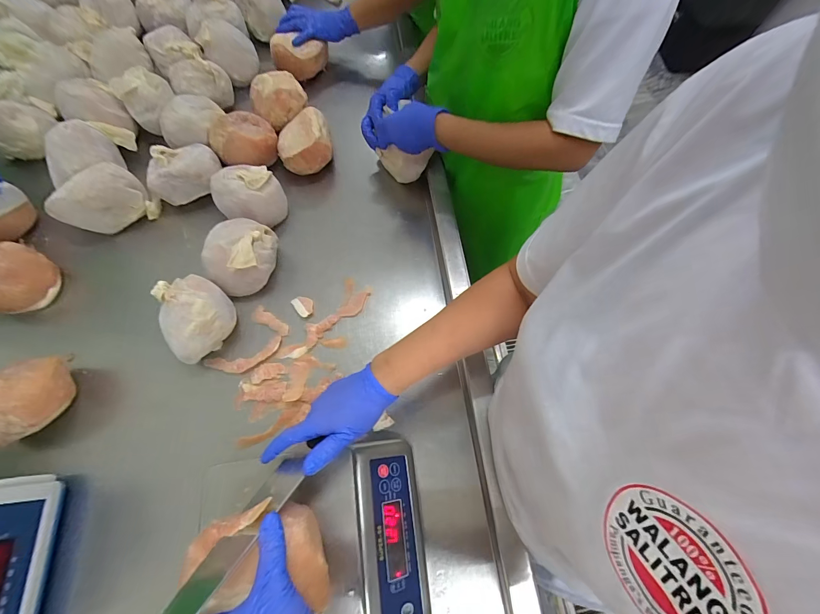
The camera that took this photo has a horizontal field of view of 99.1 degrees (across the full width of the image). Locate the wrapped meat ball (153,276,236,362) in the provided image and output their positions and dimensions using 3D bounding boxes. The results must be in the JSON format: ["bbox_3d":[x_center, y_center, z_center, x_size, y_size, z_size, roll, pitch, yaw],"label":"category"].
[{"bbox_3d":[-0.357,0.020,0.583,0.115,0.114,0.106,-39,72,-15],"label":"wrapped meat ball"}]

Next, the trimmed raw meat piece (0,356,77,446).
[{"bbox_3d":[-0.590,0.139,0.533,0.079,0.074,0.127,-9,67,-3],"label":"trimmed raw meat piece"}]

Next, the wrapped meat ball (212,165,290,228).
[{"bbox_3d":[-0.323,-0.224,0.708,0.120,0.085,0.119,0,67,0],"label":"wrapped meat ball"}]

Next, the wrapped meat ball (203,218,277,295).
[{"bbox_3d":[-0.304,-0.095,0.645,0.117,0.095,0.121,0,67,0],"label":"wrapped meat ball"}]

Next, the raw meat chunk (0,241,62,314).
[{"bbox_3d":[-0.739,-0.052,0.637,0.138,0.069,0.127,0,67,0],"label":"raw meat chunk"}]

